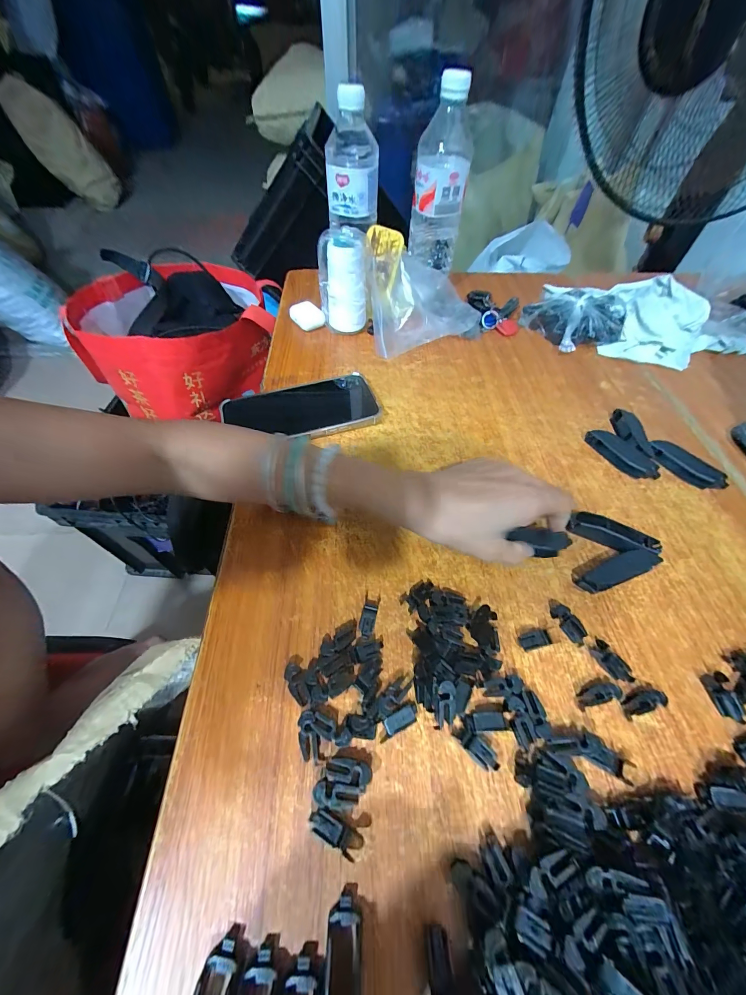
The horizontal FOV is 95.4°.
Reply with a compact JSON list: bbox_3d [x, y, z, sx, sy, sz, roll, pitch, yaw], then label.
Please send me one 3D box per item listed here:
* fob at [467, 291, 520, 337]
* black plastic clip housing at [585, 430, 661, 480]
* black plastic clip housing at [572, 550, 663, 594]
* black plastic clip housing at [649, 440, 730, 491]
[{"bbox_3d":[0.179,-0.278,0.507,0.075,0.024,0.086,11,55,6],"label":"fob"},{"bbox_3d":[0.255,-0.045,0.347,0.022,0.014,0.072,-27,60,-20],"label":"black plastic clip housing"},{"bbox_3d":[0.200,0.059,0.278,0.074,0.019,0.019,-15,56,-12],"label":"black plastic clip housing"},{"bbox_3d":[0.314,-0.032,0.342,0.017,0.016,0.070,-36,63,-24],"label":"black plastic clip housing"}]

